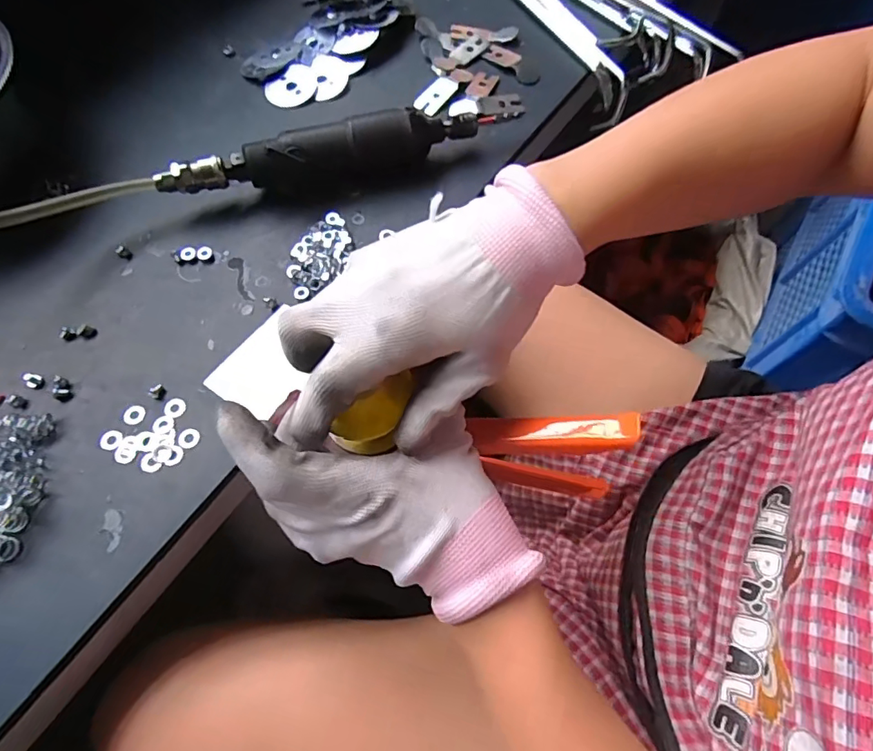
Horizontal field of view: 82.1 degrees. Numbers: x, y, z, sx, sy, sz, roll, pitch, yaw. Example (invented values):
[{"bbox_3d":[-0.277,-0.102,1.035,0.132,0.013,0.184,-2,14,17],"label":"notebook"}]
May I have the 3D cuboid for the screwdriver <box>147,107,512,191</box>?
[{"bbox_3d":[-0.071,-0.168,0.383,0.258,0.041,0.034,-17,66,-10],"label":"screwdriver"}]

